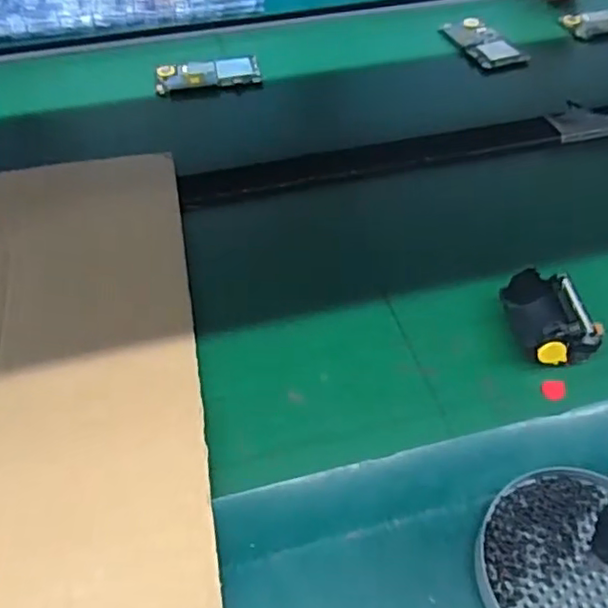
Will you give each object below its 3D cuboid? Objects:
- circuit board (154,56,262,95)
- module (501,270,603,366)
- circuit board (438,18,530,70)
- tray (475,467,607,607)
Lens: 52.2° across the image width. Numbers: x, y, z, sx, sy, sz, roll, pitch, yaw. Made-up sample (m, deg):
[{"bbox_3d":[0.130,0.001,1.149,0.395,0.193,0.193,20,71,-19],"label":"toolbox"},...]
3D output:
[{"bbox_3d":[-0.115,-0.276,0.745,0.123,0.013,0.063,-12,49,-11],"label":"circuit board"},{"bbox_3d":[0.185,0.006,0.474,0.054,0.037,0.074,-3,47,-4],"label":"module"},{"bbox_3d":[0.227,-0.336,0.797,0.065,0.006,0.111,-19,51,-16],"label":"circuit board"},{"bbox_3d":[0.155,0.156,0.356,0.108,0.015,0.111,0,48,0],"label":"tray"}]

